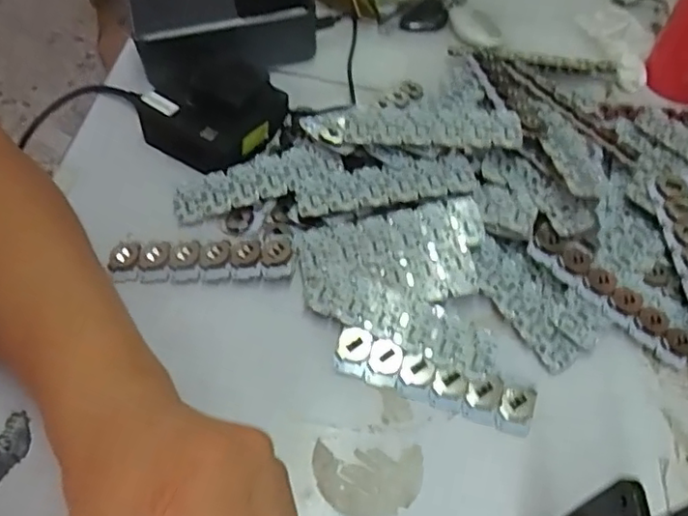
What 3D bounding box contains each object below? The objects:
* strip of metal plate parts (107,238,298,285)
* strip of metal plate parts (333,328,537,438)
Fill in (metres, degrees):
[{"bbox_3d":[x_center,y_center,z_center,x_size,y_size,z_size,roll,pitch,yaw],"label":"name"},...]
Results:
[{"bbox_3d":[-0.084,0.002,0.361,0.107,0.006,0.026,-3,67,2],"label":"strip of metal plate parts"},{"bbox_3d":[0.047,0.066,0.327,0.107,0.004,0.025,18,77,8],"label":"strip of metal plate parts"}]

